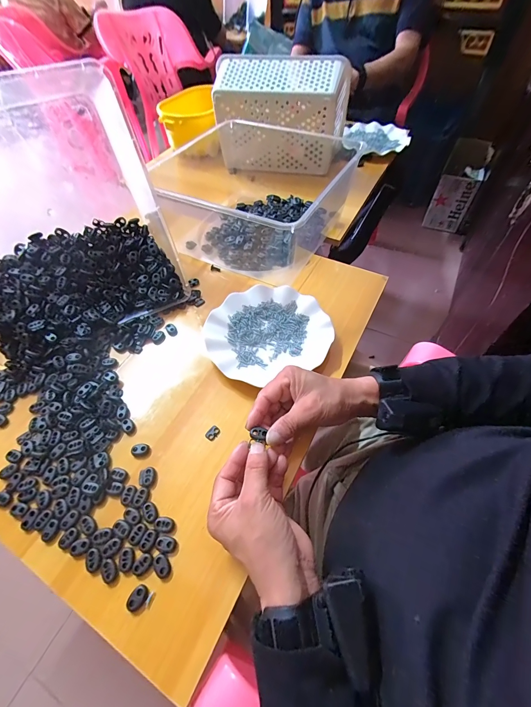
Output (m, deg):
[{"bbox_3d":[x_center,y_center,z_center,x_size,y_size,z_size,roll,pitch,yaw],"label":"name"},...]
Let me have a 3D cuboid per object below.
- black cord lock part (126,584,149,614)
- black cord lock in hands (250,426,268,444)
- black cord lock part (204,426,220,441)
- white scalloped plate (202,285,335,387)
[{"bbox_3d":[-0.125,0.239,0.296,0.016,0.006,0.022,31,62,23],"label":"black cord lock part"},{"bbox_3d":[-0.008,0.088,0.334,0.020,0.004,0.014,10,56,11],"label":"black cord lock in hands"},{"bbox_3d":[-0.067,0.102,0.391,0.014,0.004,0.019,34,63,25],"label":"black cord lock part"},{"bbox_3d":[0.001,-0.035,0.465,0.180,0.023,0.168,-2,54,3],"label":"white scalloped plate"}]

